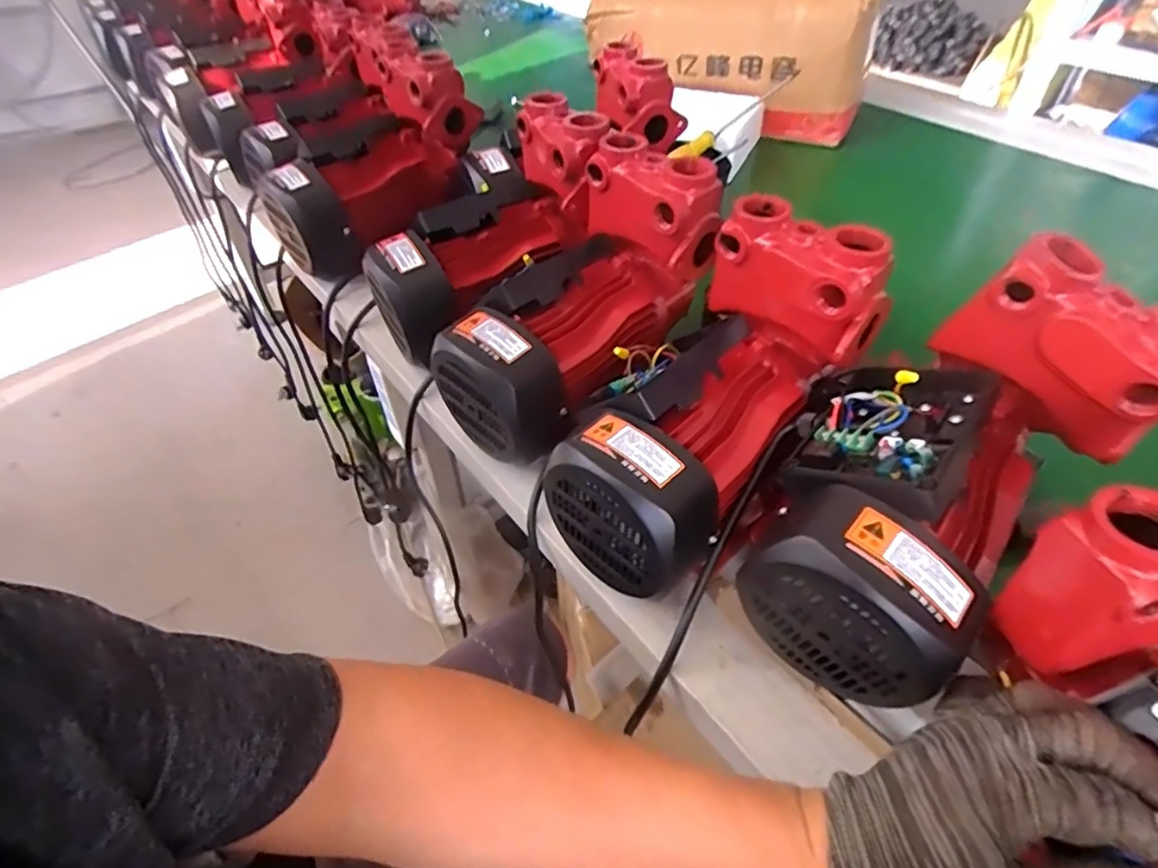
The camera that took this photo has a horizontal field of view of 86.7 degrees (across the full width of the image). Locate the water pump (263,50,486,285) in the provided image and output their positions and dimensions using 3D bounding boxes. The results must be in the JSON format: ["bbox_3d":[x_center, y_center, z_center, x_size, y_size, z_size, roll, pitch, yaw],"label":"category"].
[{"bbox_3d":[-0.253,-0.325,0.736,0.270,0.115,0.133,-41,53,5],"label":"water pump"}]

